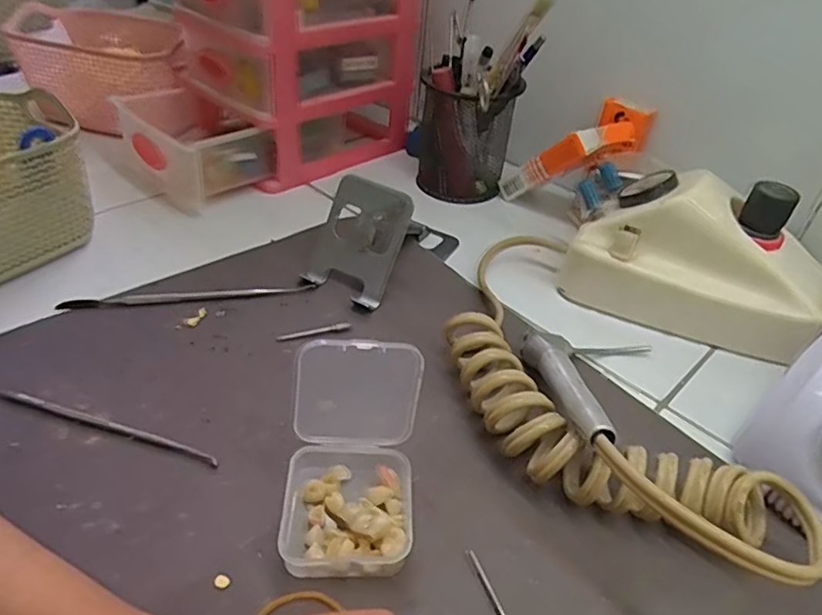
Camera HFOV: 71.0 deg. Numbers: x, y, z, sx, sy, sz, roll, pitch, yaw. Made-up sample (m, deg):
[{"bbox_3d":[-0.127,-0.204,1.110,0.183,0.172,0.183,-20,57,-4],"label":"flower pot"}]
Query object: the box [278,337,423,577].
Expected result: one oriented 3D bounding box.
[{"bbox_3d":[-0.026,0.063,0.251,0.057,0.071,0.077,5,38,-1],"label":"box"}]

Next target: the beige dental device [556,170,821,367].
[{"bbox_3d":[0.195,-0.034,0.392,0.164,0.086,0.084,19,40,16],"label":"beige dental device"}]

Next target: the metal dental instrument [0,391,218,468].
[{"bbox_3d":[-0.164,0.056,0.293,0.146,0.005,0.007,13,41,10],"label":"metal dental instrument"}]

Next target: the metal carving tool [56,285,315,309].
[{"bbox_3d":[-0.141,-0.008,0.373,0.152,0.007,0.010,-6,41,-12],"label":"metal carving tool"}]

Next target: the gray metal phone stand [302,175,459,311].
[{"bbox_3d":[-0.020,-0.064,0.414,0.067,0.063,0.117,25,42,23],"label":"gray metal phone stand"}]

